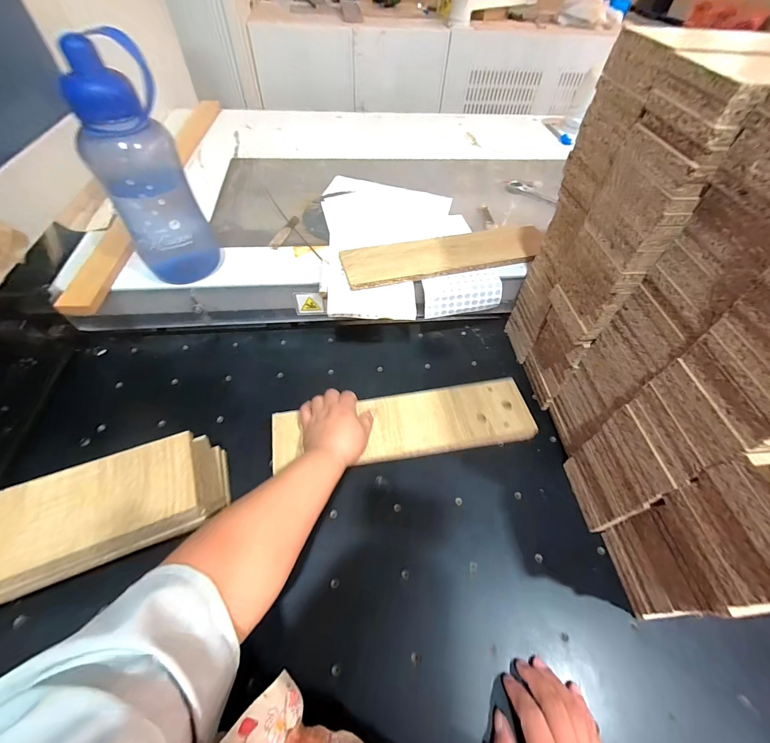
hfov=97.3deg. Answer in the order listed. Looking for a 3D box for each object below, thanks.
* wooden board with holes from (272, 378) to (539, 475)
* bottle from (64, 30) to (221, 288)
[{"bbox_3d":[0.031,0.078,0.499,0.372,0.023,0.099,-6,55,-8],"label":"wooden board with holes"},{"bbox_3d":[-0.299,-0.232,0.436,0.100,0.275,0.081,-30,61,-22],"label":"bottle"}]

